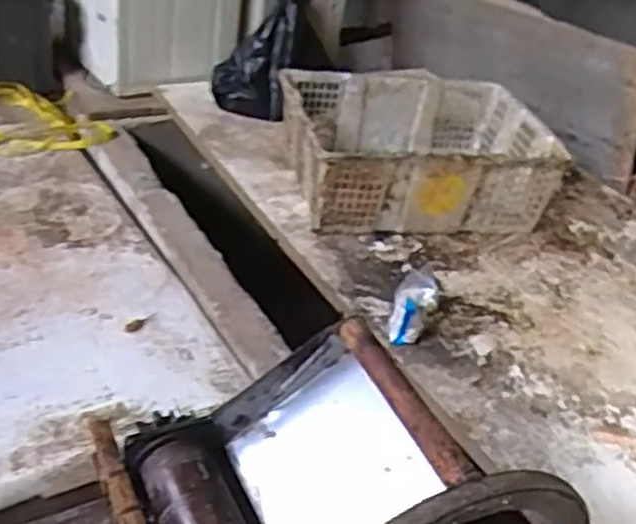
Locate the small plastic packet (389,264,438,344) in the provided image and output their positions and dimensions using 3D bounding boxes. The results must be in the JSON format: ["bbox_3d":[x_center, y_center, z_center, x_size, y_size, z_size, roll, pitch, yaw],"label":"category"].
[{"bbox_3d":[0.142,0.067,1.128,0.060,0.065,0.142,14,34,6],"label":"small plastic packet"}]

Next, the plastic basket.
[{"bbox_3d":[0.181,-0.207,1.442,0.467,0.177,0.340,-1,35,-15],"label":"plastic basket"}]

